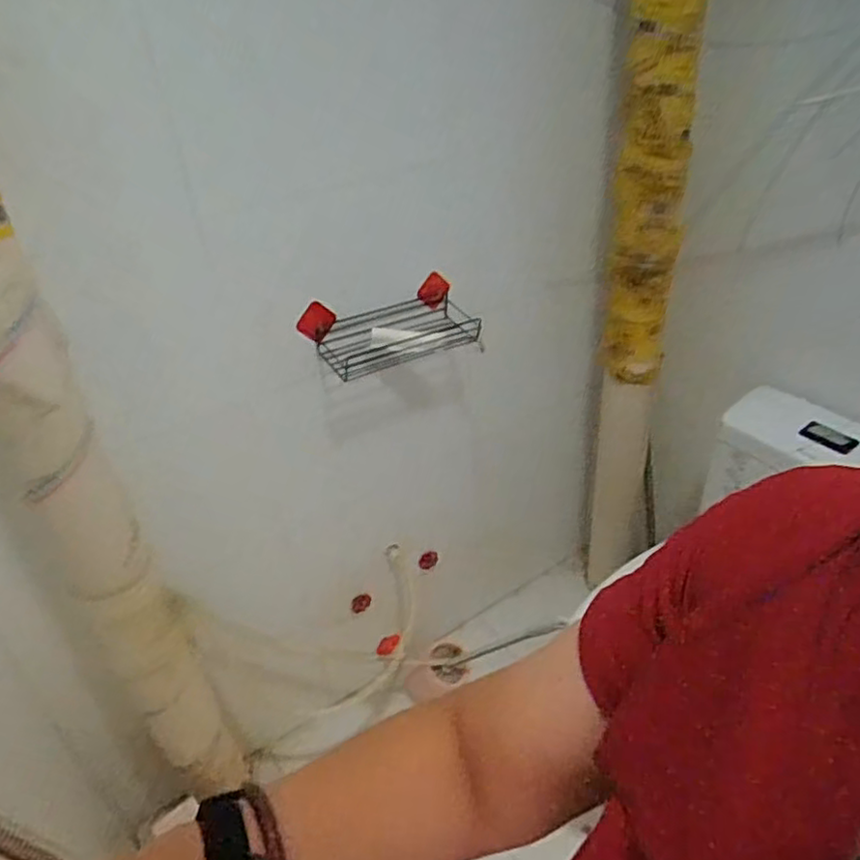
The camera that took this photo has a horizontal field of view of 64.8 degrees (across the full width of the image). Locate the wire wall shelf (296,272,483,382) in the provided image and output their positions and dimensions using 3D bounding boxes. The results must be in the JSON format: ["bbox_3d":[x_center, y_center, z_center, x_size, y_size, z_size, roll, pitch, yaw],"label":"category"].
[{"bbox_3d":[-0.078,-0.197,1.271,0.335,0.123,0.145,-20,38,-20],"label":"wire wall shelf"}]

